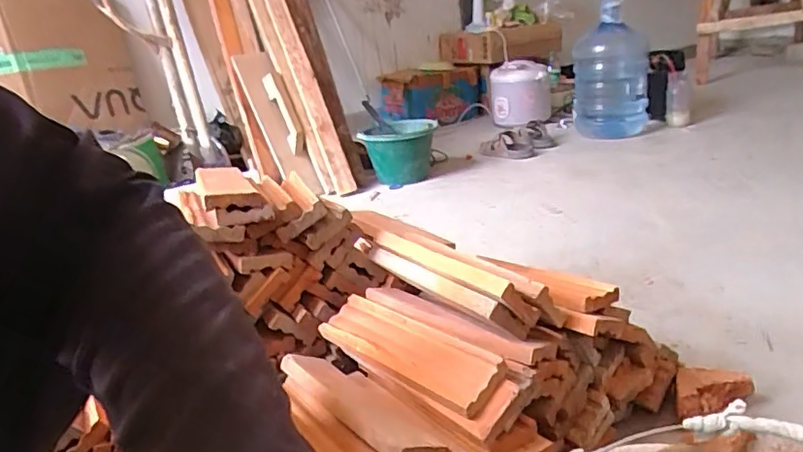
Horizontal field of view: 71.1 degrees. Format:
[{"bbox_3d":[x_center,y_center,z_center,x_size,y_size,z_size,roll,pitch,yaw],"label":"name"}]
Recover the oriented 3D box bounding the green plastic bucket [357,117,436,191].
[{"bbox_3d":[-0.002,-0.253,1.927,0.251,0.193,0.261,-5,20,6],"label":"green plastic bucket"}]

